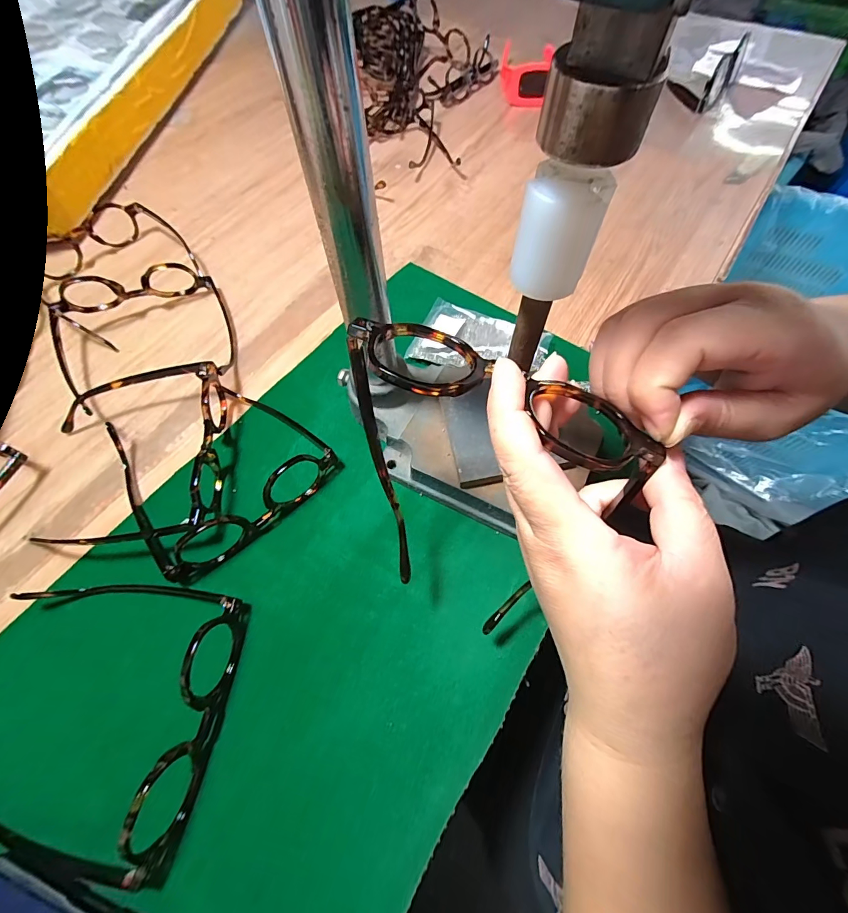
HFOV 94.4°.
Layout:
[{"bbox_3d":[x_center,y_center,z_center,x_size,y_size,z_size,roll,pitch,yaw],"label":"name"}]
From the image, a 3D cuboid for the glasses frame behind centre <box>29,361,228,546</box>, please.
[{"bbox_3d":[-0.222,0.000,0.300,0.142,0.037,0.144,-13,62,-4],"label":"glasses frame behind centre"}]

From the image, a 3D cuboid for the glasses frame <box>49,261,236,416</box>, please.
[{"bbox_3d":[-0.262,-0.113,0.355,0.151,0.051,0.135,-18,63,-6],"label":"glasses frame"}]

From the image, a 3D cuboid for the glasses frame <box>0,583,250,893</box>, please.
[{"bbox_3d":[-0.193,0.145,0.226,0.146,0.035,0.142,6,63,6],"label":"glasses frame"}]

